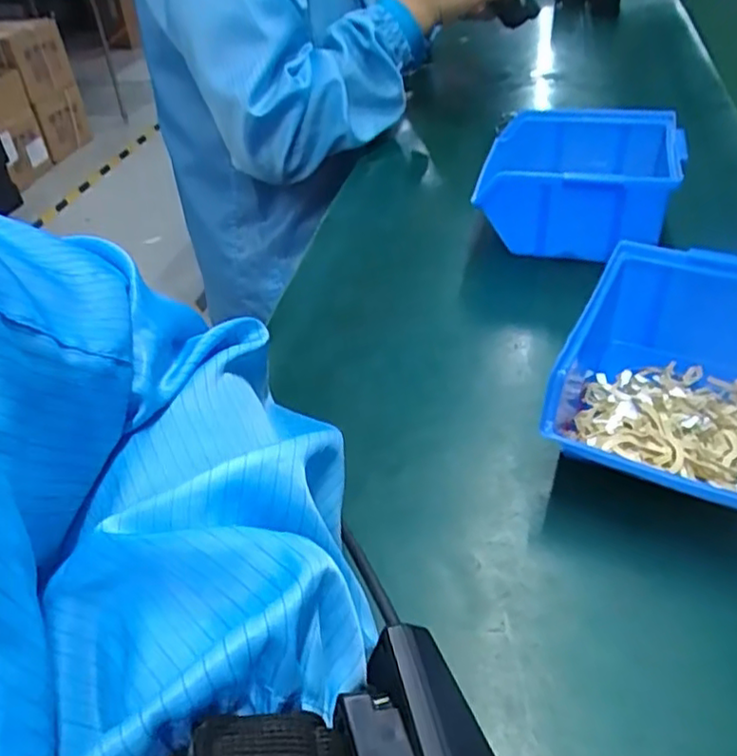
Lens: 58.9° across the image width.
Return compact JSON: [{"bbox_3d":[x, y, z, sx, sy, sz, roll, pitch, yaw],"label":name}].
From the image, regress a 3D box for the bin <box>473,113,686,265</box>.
[{"bbox_3d":[0.146,-0.134,0.466,0.126,0.071,0.108,9,43,14],"label":"bin"}]

